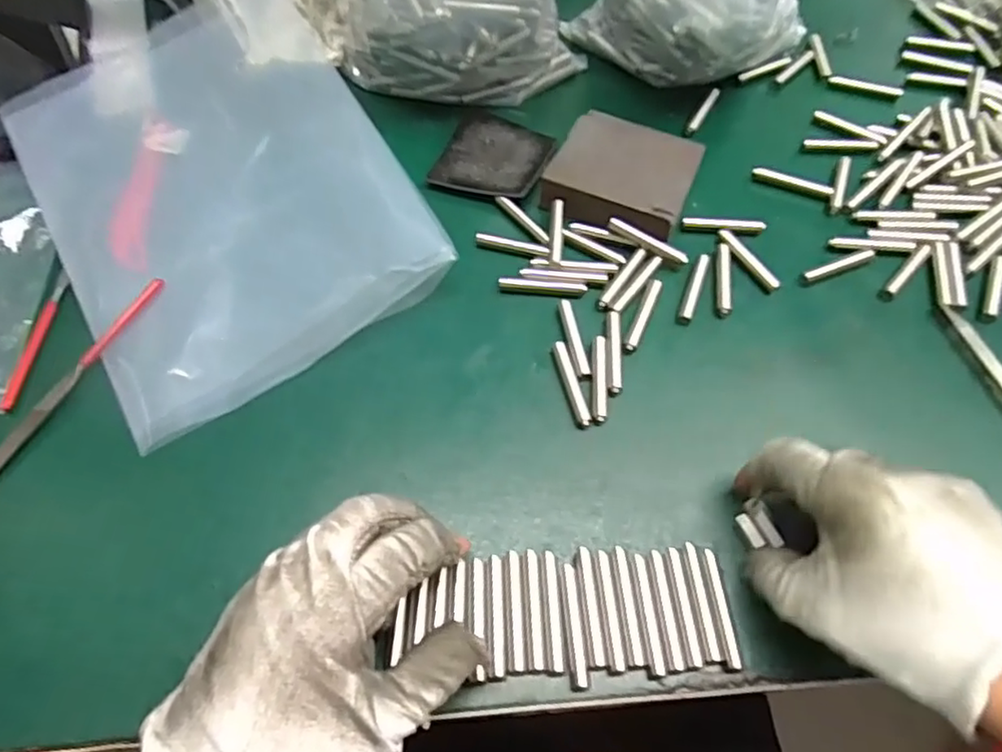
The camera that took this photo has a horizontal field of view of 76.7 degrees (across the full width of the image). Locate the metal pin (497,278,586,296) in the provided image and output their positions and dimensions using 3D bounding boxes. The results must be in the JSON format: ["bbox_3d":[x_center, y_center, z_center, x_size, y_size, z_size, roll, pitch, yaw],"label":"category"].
[{"bbox_3d":[0.023,-0.050,0.353,0.048,0.004,0.008,6,61,2],"label":"metal pin"}]

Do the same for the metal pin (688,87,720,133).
[{"bbox_3d":[0.138,-0.180,0.432,0.007,0.007,0.044,27,64,13],"label":"metal pin"}]

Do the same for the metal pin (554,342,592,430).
[{"bbox_3d":[0.036,0.003,0.325,0.007,0.005,0.049,-12,62,-8],"label":"metal pin"}]

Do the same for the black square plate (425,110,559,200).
[{"bbox_3d":[-0.003,-0.141,0.404,0.065,0.008,0.075,16,62,7],"label":"black square plate"}]

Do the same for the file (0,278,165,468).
[{"bbox_3d":[-0.223,0.011,0.314,0.009,0.011,0.155,25,63,12],"label":"file"}]

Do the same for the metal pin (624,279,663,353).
[{"bbox_3d":[0.078,-0.035,0.345,0.008,0.004,0.050,22,63,11],"label":"metal pin"}]

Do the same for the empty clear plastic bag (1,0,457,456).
[{"bbox_3d":[-0.168,-0.119,0.370,0.193,0.034,0.291,-27,65,-15],"label":"empty clear plastic bag"}]

